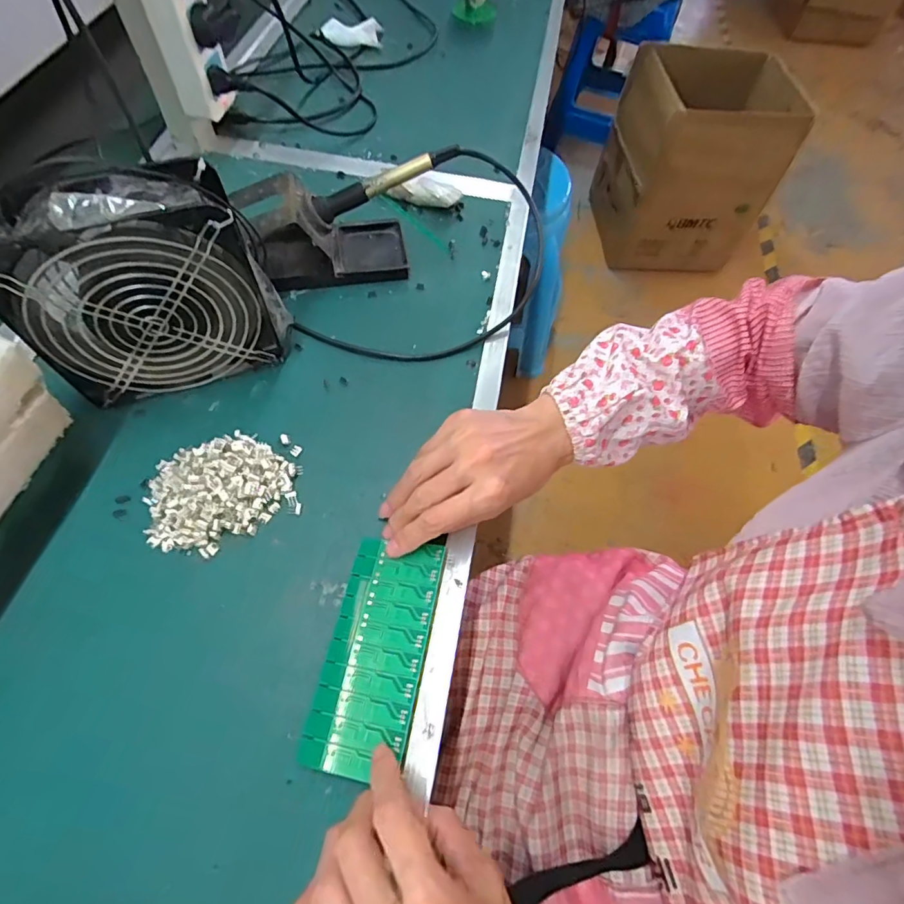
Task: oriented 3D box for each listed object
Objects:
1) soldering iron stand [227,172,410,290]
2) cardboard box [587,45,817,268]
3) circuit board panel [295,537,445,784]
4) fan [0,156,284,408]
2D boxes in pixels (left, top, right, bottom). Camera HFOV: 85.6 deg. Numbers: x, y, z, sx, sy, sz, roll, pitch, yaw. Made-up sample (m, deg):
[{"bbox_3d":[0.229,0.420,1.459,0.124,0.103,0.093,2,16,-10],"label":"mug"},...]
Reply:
[{"bbox_3d":[-0.114,-0.203,0.445,0.138,0.072,0.073,-10,64,-8],"label":"soldering iron stand"},{"bbox_3d":[0.698,-0.847,1.495,0.424,0.473,0.315,-2,62,-5],"label":"cardboard box"},{"bbox_3d":[-0.048,0.123,0.307,0.063,0.004,0.135,4,60,17],"label":"circuit board panel"},{"bbox_3d":[-0.212,-0.112,0.344,0.152,0.153,0.058,-17,65,-12],"label":"fan"}]

